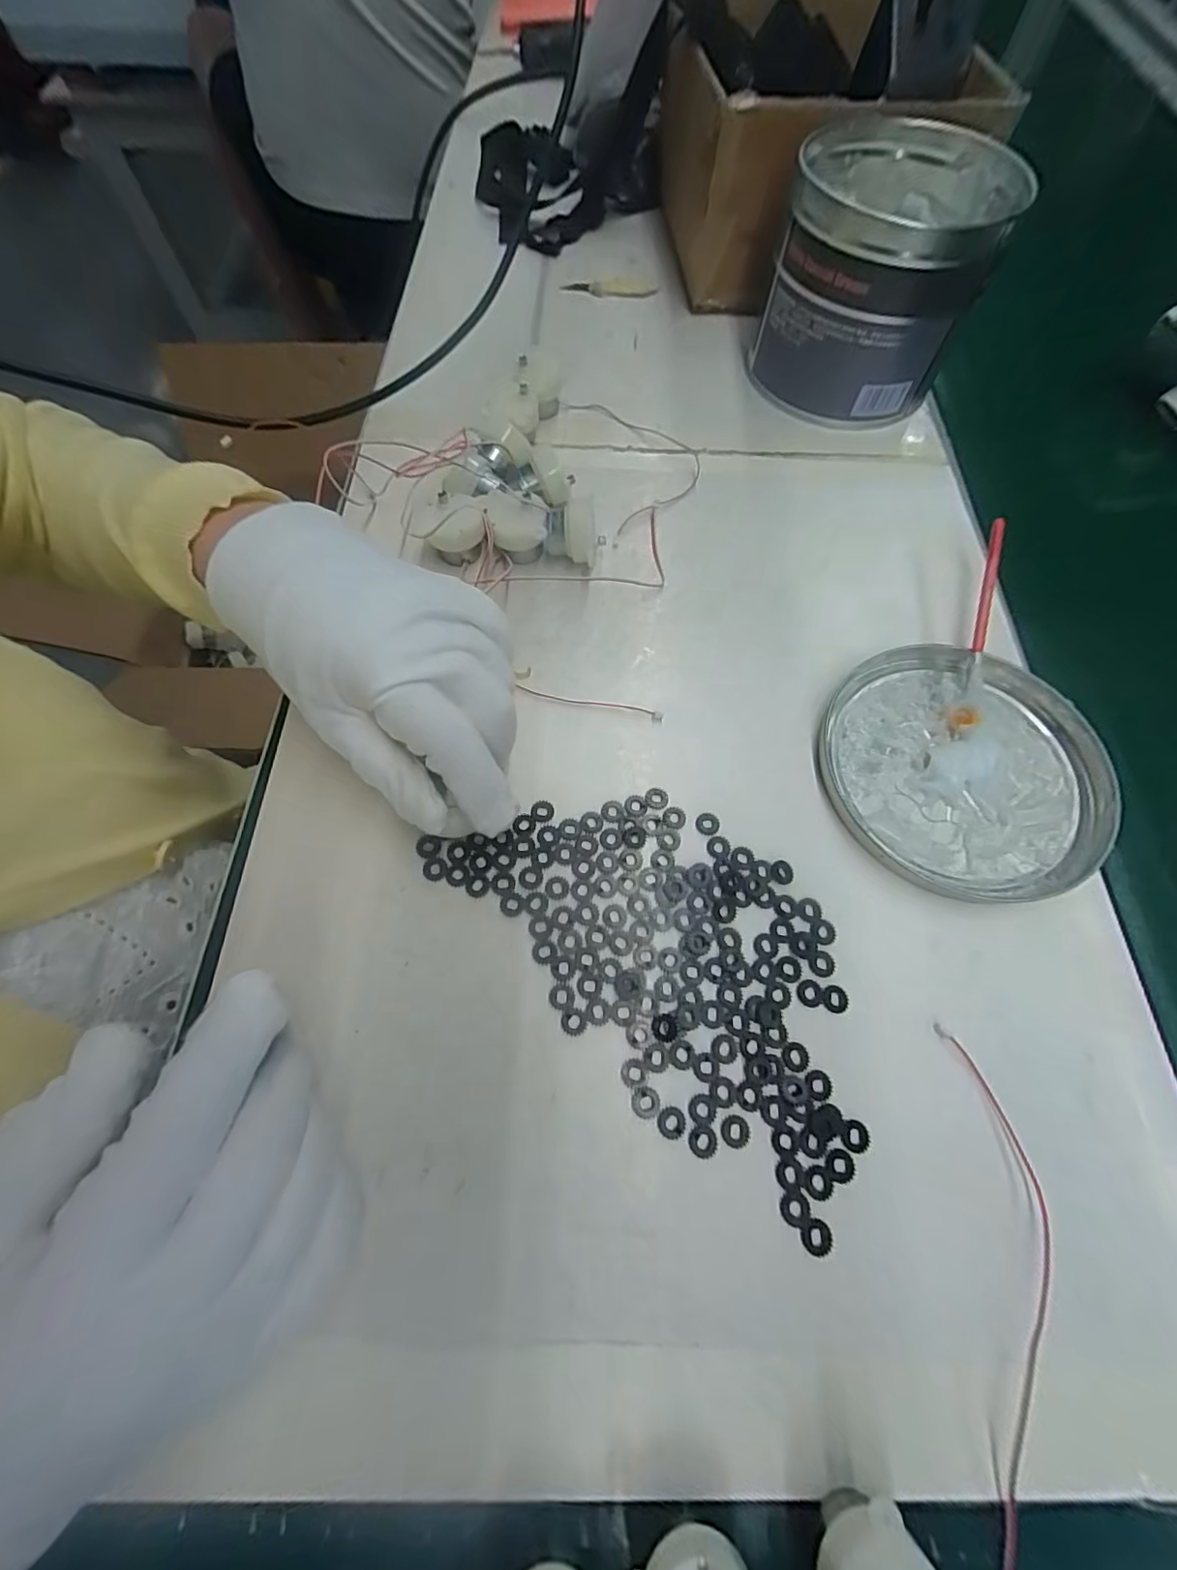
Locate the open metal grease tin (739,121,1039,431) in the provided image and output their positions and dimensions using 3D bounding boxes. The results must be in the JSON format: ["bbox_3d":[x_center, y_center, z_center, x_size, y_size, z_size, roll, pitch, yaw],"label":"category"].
[{"bbox_3d":[0.180,-0.319,0.344,0.122,0.101,0.129,24,68,7],"label":"open metal grease tin"}]

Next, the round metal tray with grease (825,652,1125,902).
[{"bbox_3d":[0.180,-0.010,0.259,0.127,0.014,0.126,1,67,-3],"label":"round metal tray with grease"}]

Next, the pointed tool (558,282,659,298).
[{"bbox_3d":[0.016,-0.387,0.420,0.075,0.008,0.014,7,67,0],"label":"pointed tool"}]

